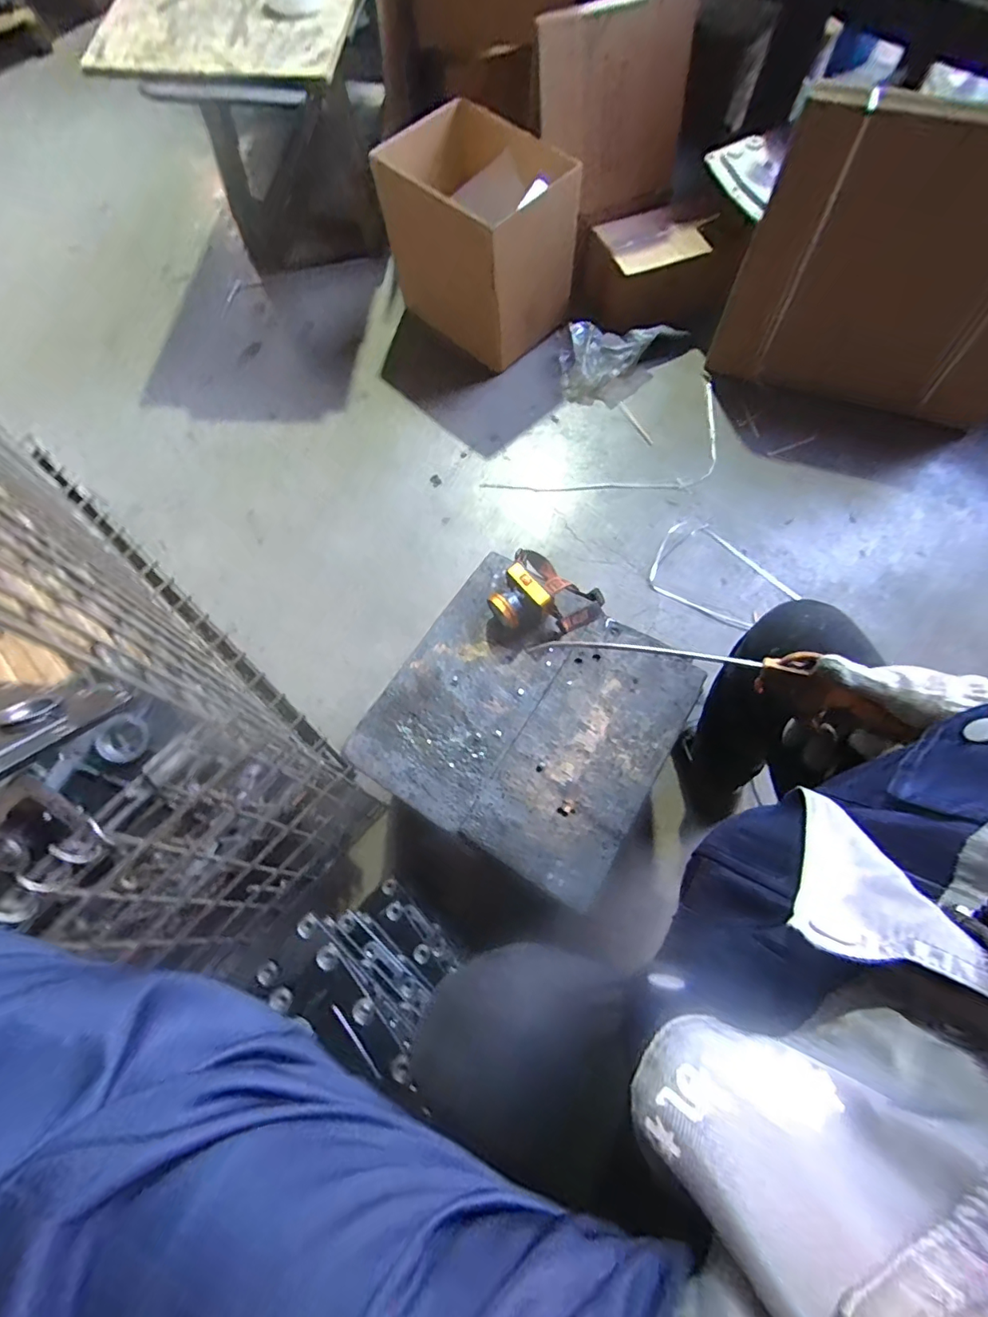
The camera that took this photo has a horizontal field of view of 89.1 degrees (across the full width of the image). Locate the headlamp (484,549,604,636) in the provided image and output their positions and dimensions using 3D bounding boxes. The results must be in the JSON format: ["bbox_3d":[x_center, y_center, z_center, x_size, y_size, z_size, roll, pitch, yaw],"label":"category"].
[{"bbox_3d":[0.075,-0.083,0.691,0.136,0.072,0.123,25,71,11],"label":"headlamp"}]

